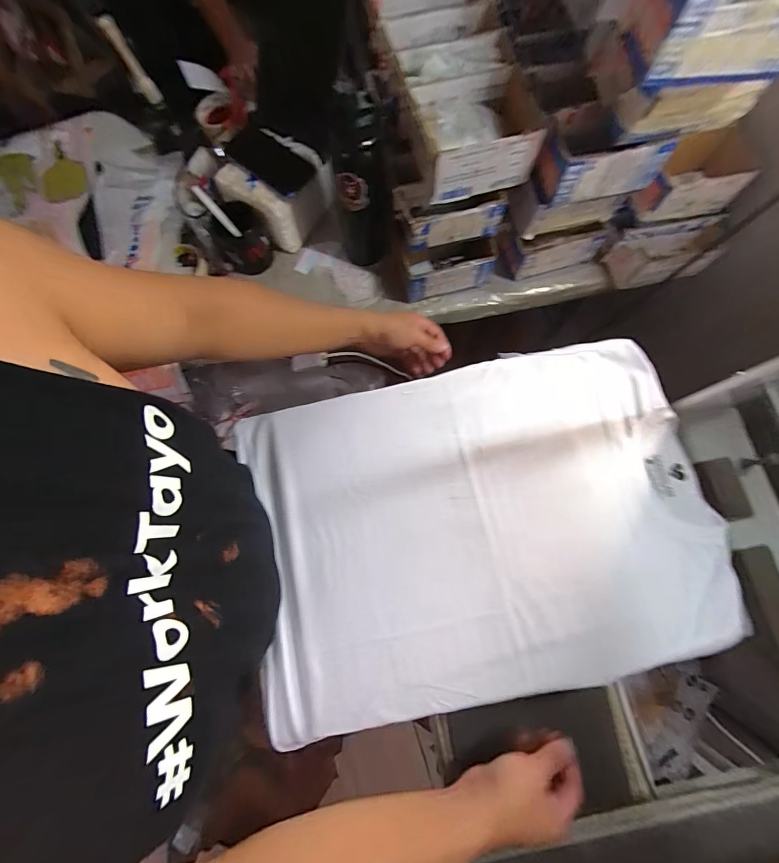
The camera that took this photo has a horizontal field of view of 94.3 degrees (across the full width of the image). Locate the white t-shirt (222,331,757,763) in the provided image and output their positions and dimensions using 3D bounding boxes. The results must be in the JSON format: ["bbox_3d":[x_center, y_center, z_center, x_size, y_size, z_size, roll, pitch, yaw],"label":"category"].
[{"bbox_3d":[0.115,0.109,0.460,0.570,0.033,0.396,-12,79,-2],"label":"white t-shirt"}]

